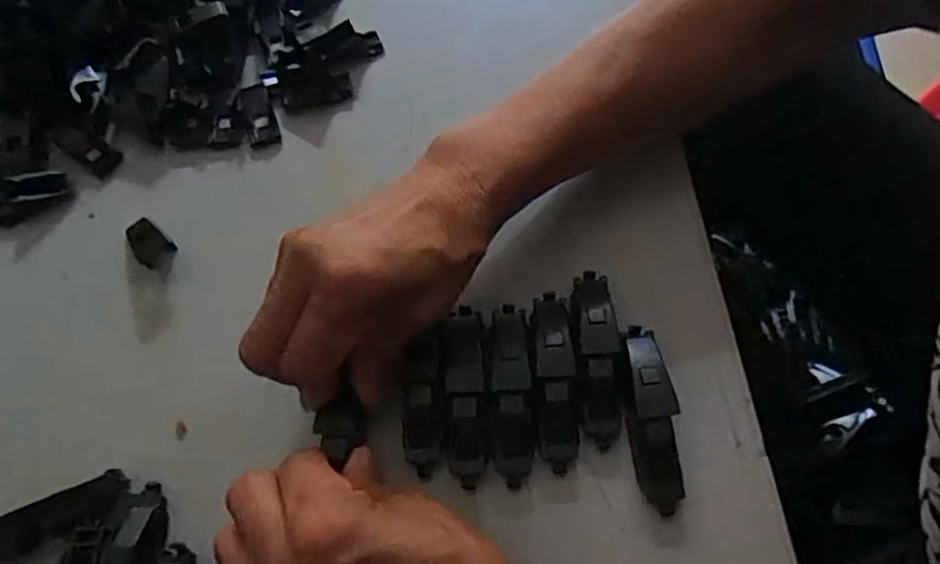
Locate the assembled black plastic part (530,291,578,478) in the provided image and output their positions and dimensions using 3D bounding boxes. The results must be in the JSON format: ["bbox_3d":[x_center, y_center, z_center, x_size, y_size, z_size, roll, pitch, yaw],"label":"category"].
[{"bbox_3d":[0.038,0.043,0.312,0.019,0.019,0.081,-1,65,3],"label":"assembled black plastic part"}]

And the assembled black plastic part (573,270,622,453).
[{"bbox_3d":[0.058,0.033,0.315,0.018,0.020,0.080,-1,65,3],"label":"assembled black plastic part"}]

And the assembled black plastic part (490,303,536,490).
[{"bbox_3d":[0.019,0.048,0.310,0.018,0.020,0.081,-3,65,2],"label":"assembled black plastic part"}]

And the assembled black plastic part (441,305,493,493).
[{"bbox_3d":[-0.002,0.050,0.308,0.019,0.023,0.078,-5,65,1],"label":"assembled black plastic part"}]

